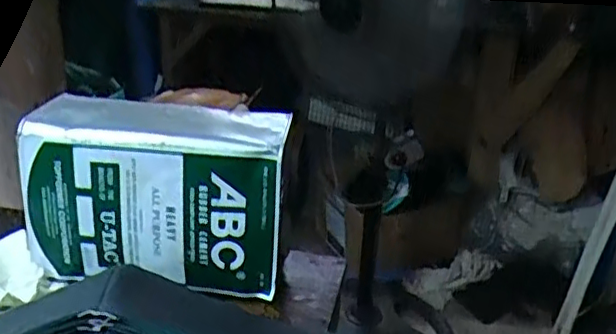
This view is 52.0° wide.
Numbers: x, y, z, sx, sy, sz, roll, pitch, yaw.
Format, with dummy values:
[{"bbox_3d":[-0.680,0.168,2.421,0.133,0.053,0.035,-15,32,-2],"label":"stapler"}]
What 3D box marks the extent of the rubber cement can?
[{"bbox_3d":[-0.138,0.023,0.592,0.233,0.145,0.100,7,28,3],"label":"rubber cement can"}]

